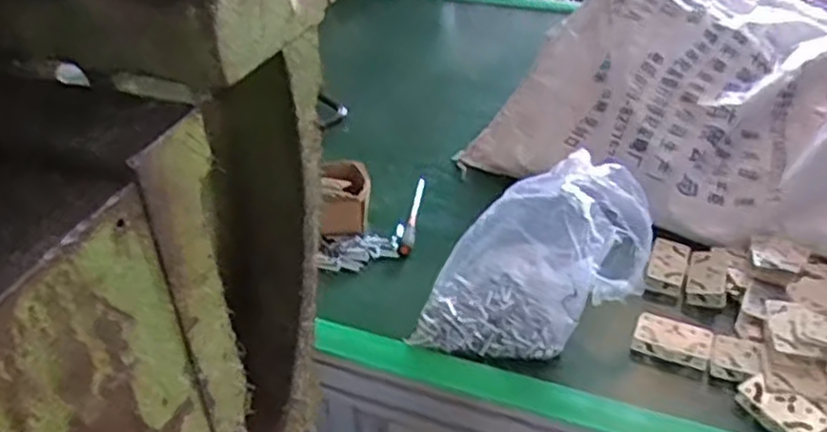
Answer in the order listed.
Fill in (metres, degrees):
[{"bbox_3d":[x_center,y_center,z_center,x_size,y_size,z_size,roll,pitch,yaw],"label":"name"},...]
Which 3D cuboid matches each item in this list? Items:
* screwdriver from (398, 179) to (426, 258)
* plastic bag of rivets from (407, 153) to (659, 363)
[{"bbox_3d":[-0.001,0.002,1.015,0.019,0.020,0.160,2,37,7],"label":"screwdriver"},{"bbox_3d":[0.130,0.046,0.792,0.238,0.181,0.138,6,38,11],"label":"plastic bag of rivets"}]

